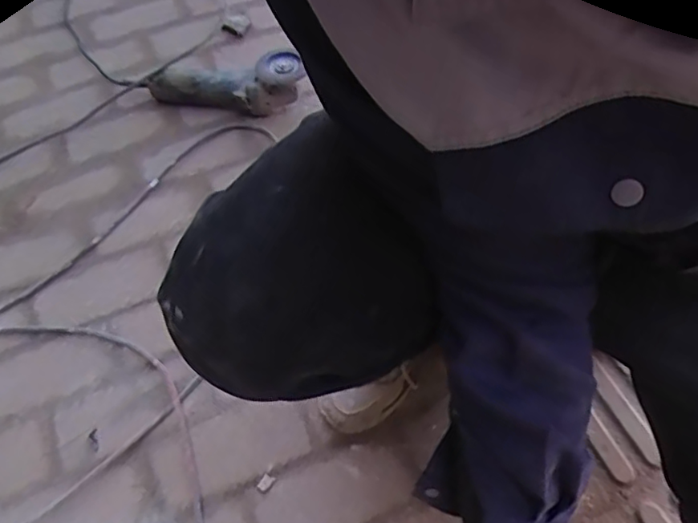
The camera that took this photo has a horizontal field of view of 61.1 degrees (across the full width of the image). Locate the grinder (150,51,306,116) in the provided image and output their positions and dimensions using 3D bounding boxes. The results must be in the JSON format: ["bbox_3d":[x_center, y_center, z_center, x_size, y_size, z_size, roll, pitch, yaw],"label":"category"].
[{"bbox_3d":[-0.208,-0.303,1.008,0.259,0.071,0.088,-2,57,0],"label":"grinder"}]

